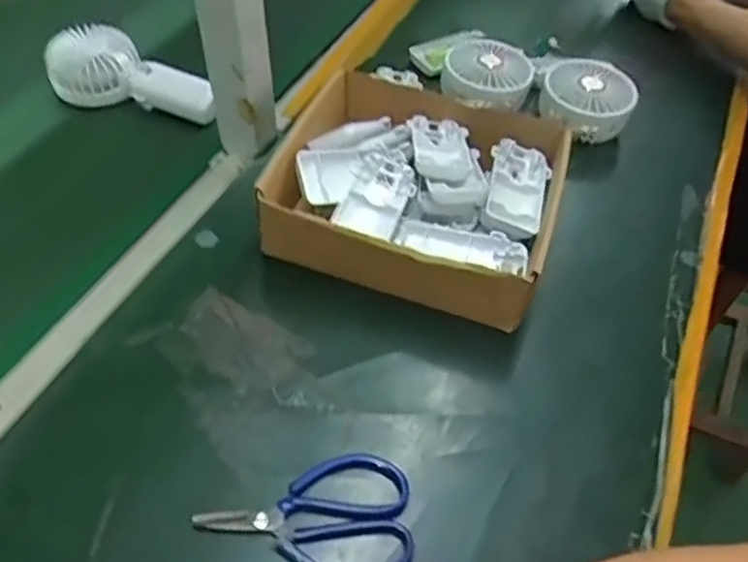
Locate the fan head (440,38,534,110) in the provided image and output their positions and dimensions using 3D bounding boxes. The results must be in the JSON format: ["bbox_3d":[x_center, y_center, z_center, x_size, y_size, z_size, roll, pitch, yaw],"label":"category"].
[{"bbox_3d":[0.115,-0.210,0.674,0.083,0.037,0.086,0,49,-1],"label":"fan head"}]

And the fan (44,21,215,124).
[{"bbox_3d":[-0.232,-0.195,0.651,0.170,0.055,0.067,20,52,16],"label":"fan"}]

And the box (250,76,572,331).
[{"bbox_3d":[0.037,-0.075,0.551,0.213,0.079,0.185,16,50,12],"label":"box"}]

